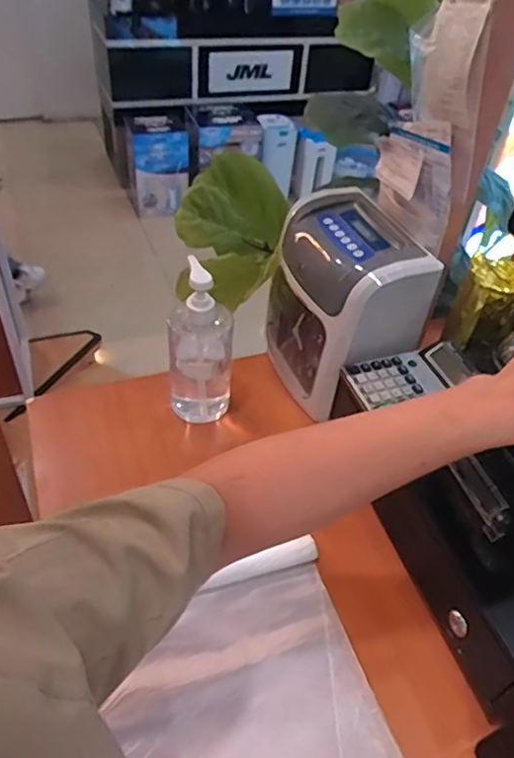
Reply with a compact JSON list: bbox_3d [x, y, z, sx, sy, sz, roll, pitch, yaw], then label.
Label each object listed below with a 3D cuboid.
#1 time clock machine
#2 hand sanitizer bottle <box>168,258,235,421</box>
[{"bbox_3d":[0.092,-0.081,0.690,0.117,0.226,0.184,-16,49,-20],"label":"time clock machine"},{"bbox_3d":[-0.065,-0.036,0.639,0.072,0.194,0.063,0,45,-6],"label":"hand sanitizer bottle"}]

